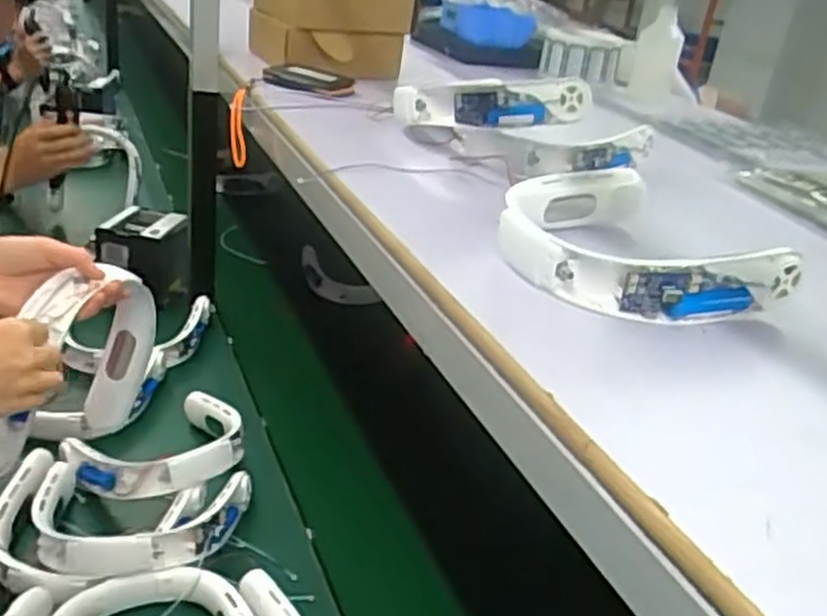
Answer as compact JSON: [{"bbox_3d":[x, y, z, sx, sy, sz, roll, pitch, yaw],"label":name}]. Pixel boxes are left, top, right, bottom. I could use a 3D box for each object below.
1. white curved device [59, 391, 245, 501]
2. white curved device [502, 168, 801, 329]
[{"bbox_3d":[-0.341,0.196,1.064,0.214,0.082,0.189,-15,31,-42],"label":"white curved device"},{"bbox_3d":[0.170,-0.050,0.633,0.175,0.064,0.205,-4,25,-25],"label":"white curved device"}]

